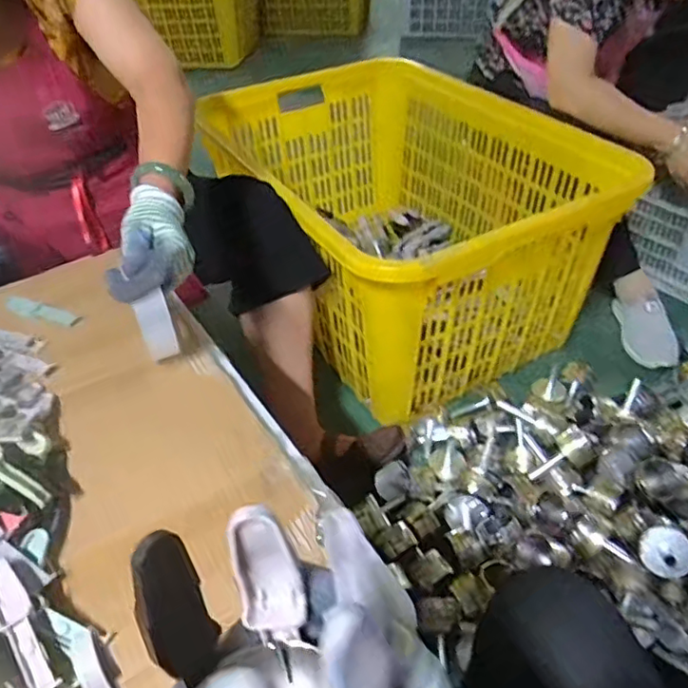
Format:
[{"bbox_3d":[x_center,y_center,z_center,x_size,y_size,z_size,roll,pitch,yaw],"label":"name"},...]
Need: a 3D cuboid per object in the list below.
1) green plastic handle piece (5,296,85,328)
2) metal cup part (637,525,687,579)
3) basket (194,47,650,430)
[{"bbox_3d":[-0.370,-0.040,0.713,0.113,0.010,0.026,14,44,19],"label":"green plastic handle piece"},{"bbox_3d":[0.412,0.268,0.752,0.054,0.062,0.056,-2,41,1],"label":"metal cup part"},{"bbox_3d":[0.100,-0.290,1.272,0.596,0.372,0.828,-20,44,-19],"label":"basket"}]

